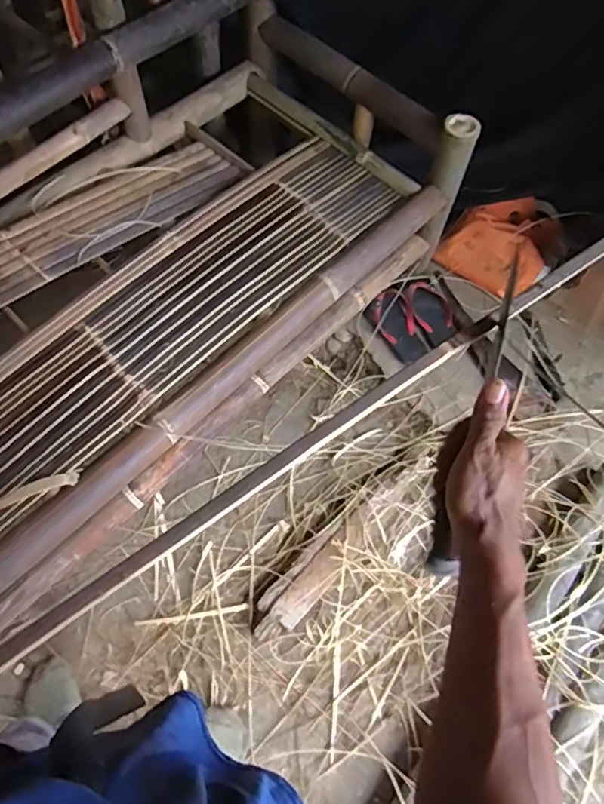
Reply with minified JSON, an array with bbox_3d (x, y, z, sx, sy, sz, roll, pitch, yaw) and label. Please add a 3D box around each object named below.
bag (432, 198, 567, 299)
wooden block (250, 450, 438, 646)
[{"bbox_3d":[0.544,-0.425,1.575,0.271,0.099,0.255,37,67,14],"label":"bag"},{"bbox_3d":[0.080,0.308,1.276,0.092,0.034,0.458,40,68,16],"label":"wooden block"}]

